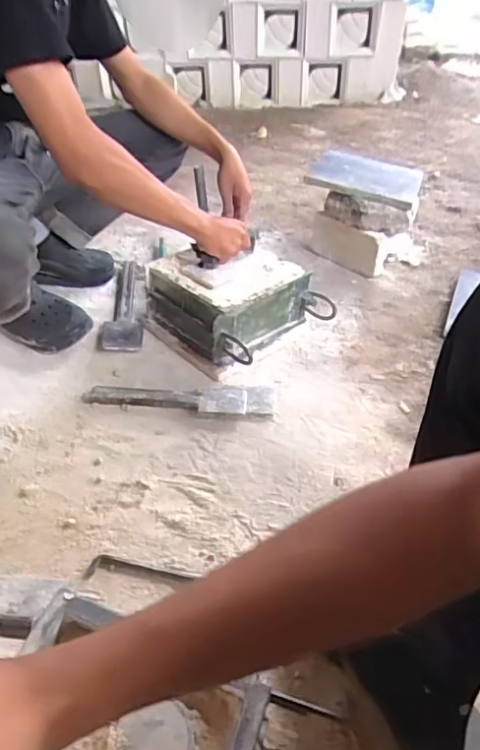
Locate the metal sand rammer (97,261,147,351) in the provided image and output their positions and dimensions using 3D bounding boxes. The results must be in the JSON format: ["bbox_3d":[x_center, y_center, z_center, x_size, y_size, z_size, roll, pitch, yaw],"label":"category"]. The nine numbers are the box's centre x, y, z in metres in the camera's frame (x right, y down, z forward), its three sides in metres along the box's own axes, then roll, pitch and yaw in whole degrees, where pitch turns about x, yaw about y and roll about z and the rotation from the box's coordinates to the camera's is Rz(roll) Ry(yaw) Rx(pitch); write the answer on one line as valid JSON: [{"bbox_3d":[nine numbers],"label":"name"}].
[{"bbox_3d":[-0.236,-0.159,1.140,0.079,0.046,0.313,-1,43,-4],"label":"metal sand rammer"}]

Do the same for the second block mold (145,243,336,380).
[{"bbox_3d":[-0.019,-0.150,1.074,0.281,0.145,0.253,-28,51,-28],"label":"second block mold"}]

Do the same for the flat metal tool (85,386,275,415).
[{"bbox_3d":[-0.103,0.041,0.943,0.318,0.019,0.064,2,43,0],"label":"flat metal tool"}]

